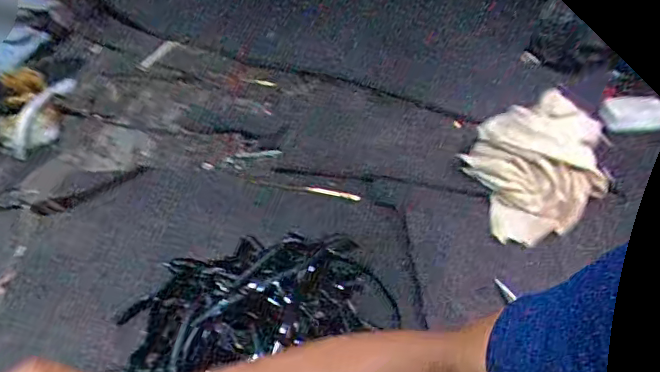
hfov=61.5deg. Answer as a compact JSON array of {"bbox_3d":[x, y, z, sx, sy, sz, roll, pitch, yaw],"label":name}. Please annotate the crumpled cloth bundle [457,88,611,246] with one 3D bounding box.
[{"bbox_3d":[0.384,-0.036,1.043,0.305,0.059,0.241,-36,66,-10],"label":"crumpled cloth bundle"}]

